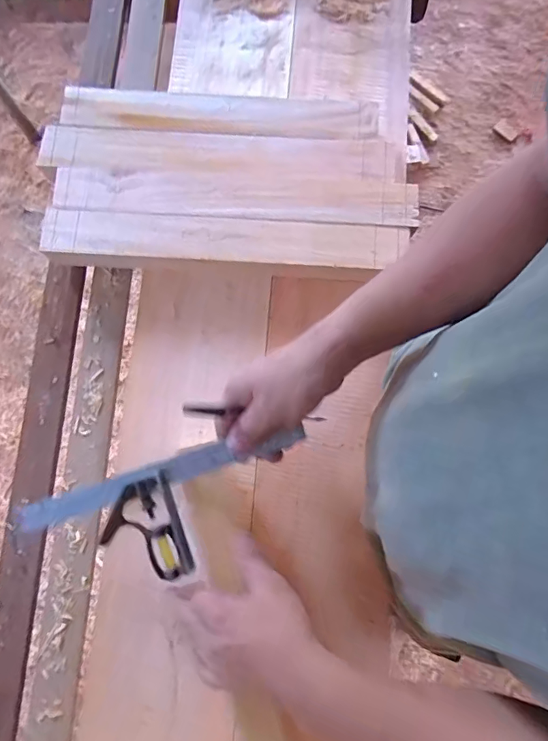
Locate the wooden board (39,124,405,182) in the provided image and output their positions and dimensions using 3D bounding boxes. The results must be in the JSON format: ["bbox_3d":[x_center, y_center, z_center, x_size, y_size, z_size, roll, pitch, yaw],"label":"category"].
[{"bbox_3d":[-0.059,-0.245,0.532,0.401,0.012,0.051,2,79,0],"label":"wooden board"}]

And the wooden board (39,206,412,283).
[{"bbox_3d":[-0.054,-0.137,0.529,0.388,0.040,0.058,3,79,0],"label":"wooden board"}]

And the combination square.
[{"bbox_3d":[-0.097,0.136,0.440,0.284,0.025,0.105,-20,80,7],"label":"combination square"}]

